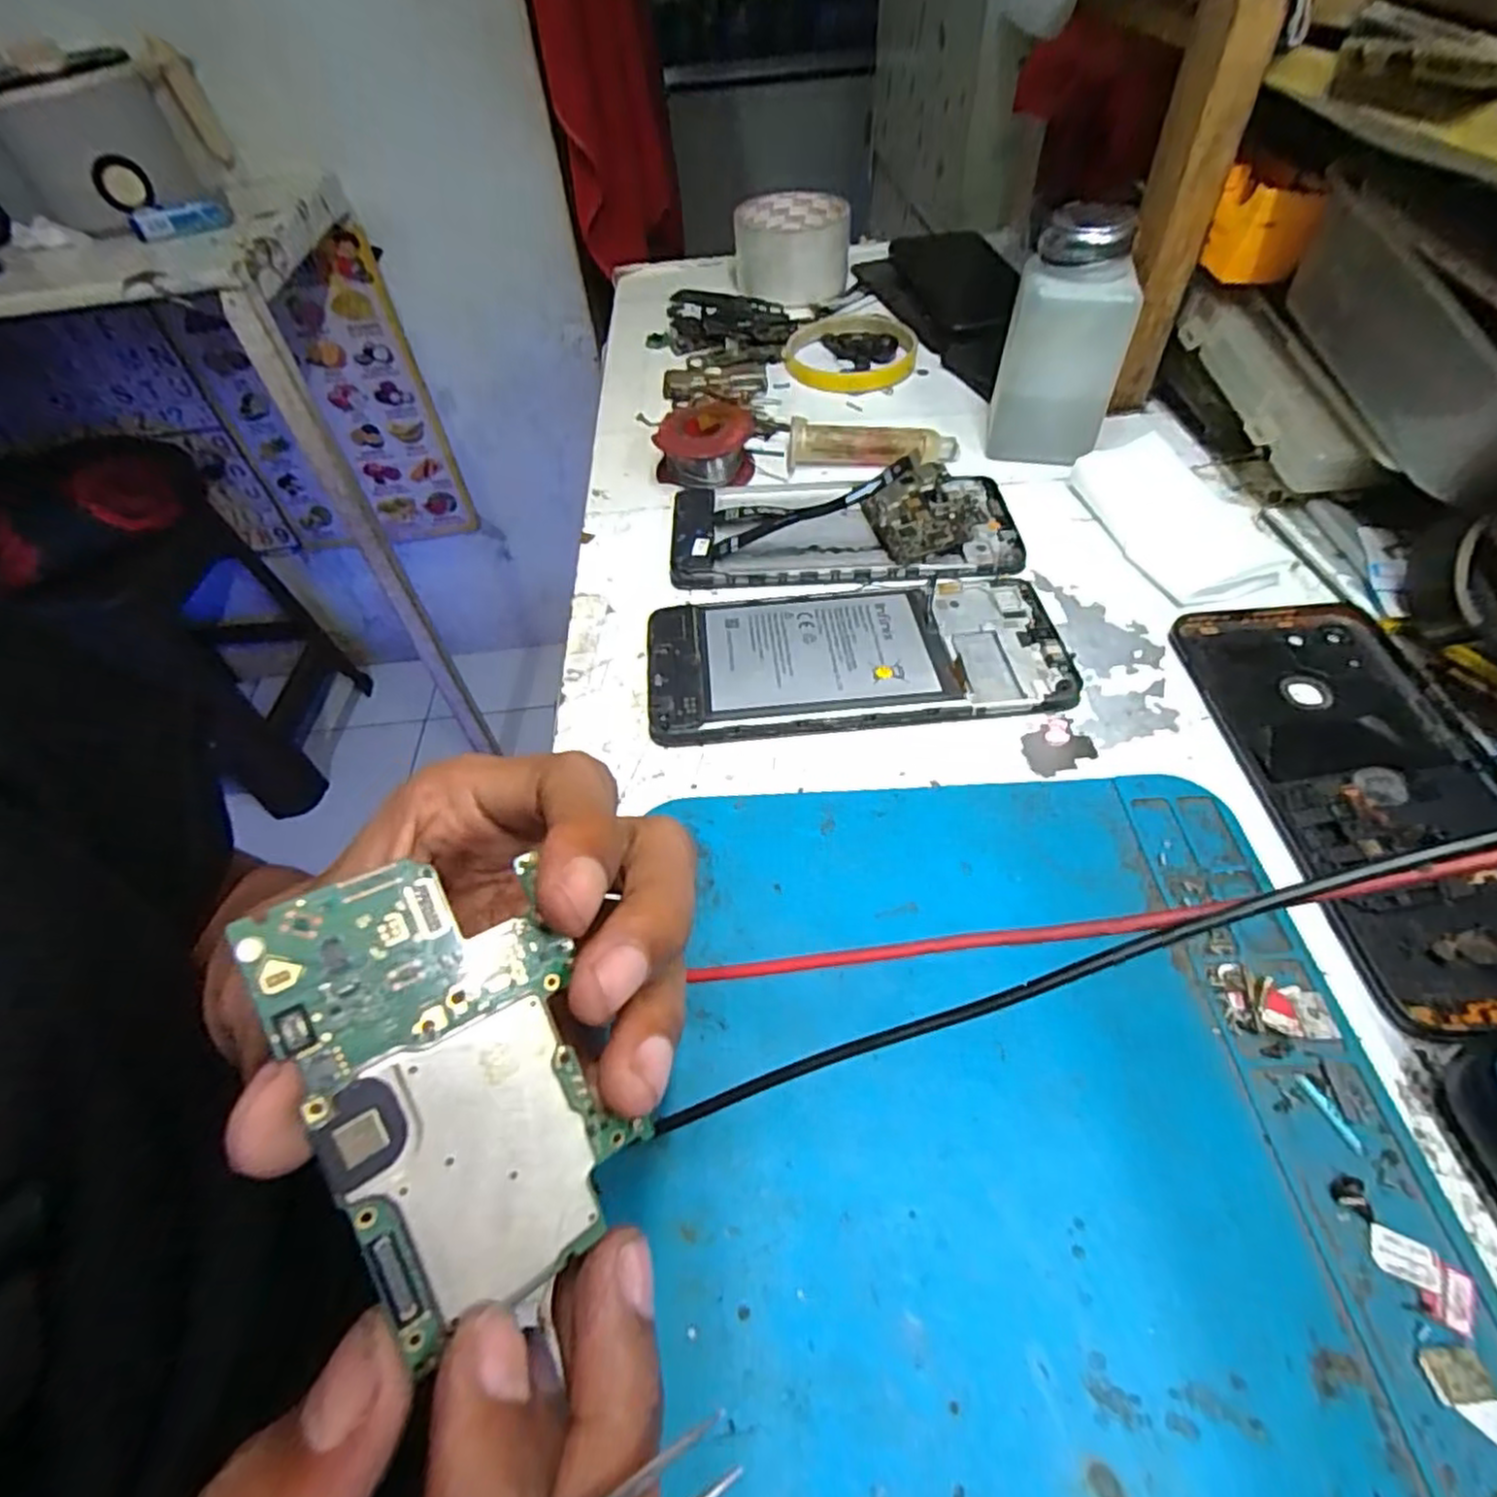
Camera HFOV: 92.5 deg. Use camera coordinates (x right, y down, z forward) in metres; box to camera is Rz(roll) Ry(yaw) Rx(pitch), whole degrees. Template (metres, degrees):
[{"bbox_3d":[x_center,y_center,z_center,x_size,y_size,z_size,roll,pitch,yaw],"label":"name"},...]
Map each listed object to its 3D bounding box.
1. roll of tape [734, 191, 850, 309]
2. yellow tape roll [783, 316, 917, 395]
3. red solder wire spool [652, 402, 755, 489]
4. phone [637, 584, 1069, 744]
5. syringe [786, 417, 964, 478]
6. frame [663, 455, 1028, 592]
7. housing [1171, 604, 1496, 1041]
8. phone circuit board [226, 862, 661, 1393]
[{"bbox_3d":[0.031,-0.371,0.529,0.080,0.044,0.088,-2,51,3],"label":"roll of tape"},{"bbox_3d":[0.064,-0.255,0.457,0.083,0.012,0.084,6,52,9],"label":"yellow tape roll"},{"bbox_3d":[-0.022,-0.158,0.374,0.047,0.028,0.042,30,59,25],"label":"red solder wire spool"},{"bbox_3d":[0.042,-0.037,0.281,0.160,0.010,0.073,-7,51,-1],"label":"phone"},{"bbox_3d":[0.065,-0.160,0.377,0.088,0.019,0.016,2,52,6],"label":"syringe"},{"bbox_3d":[0.044,-0.104,0.333,0.157,0.012,0.075,-5,51,1],"label":"frame"},{"bbox_3d":[0.205,0.007,0.233,0.075,0.012,0.160,-3,51,2],"label":"housing"},{"bbox_3d":[-0.042,0.049,0.107,0.038,0.004,0.065,-23,92,-34],"label":"phone circuit board"}]

